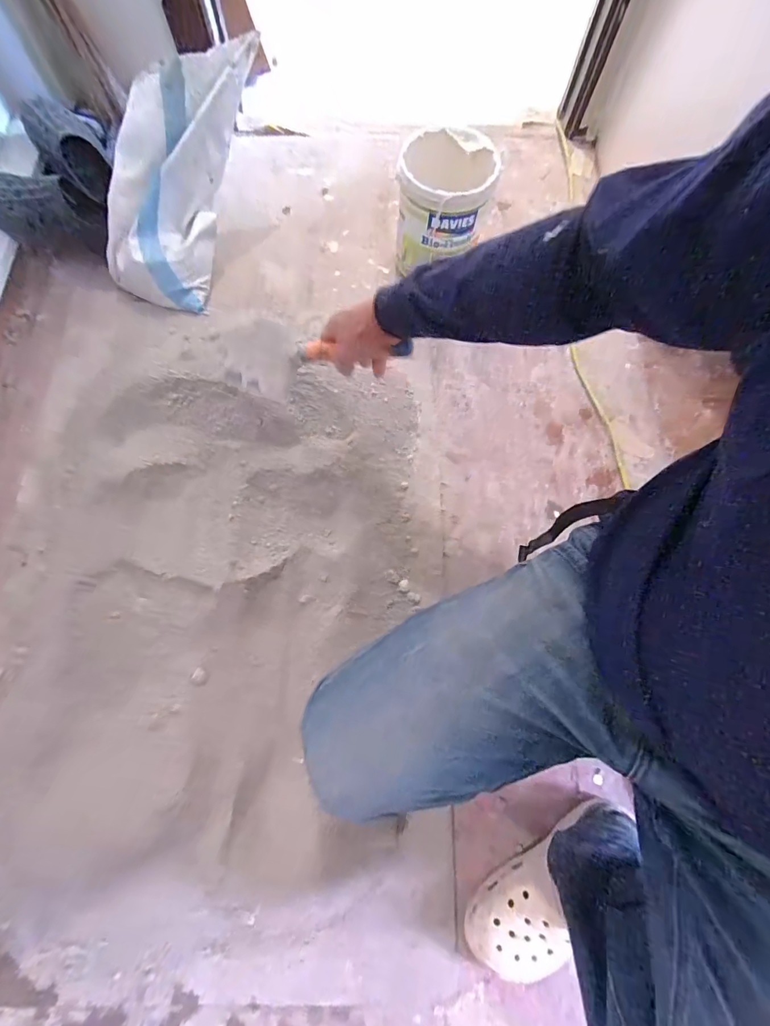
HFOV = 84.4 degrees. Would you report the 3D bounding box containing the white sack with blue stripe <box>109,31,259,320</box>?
[{"bbox_3d":[-0.392,-0.613,0.792,0.227,0.244,0.380,16,73,3],"label":"white sack with blue stripe"}]

